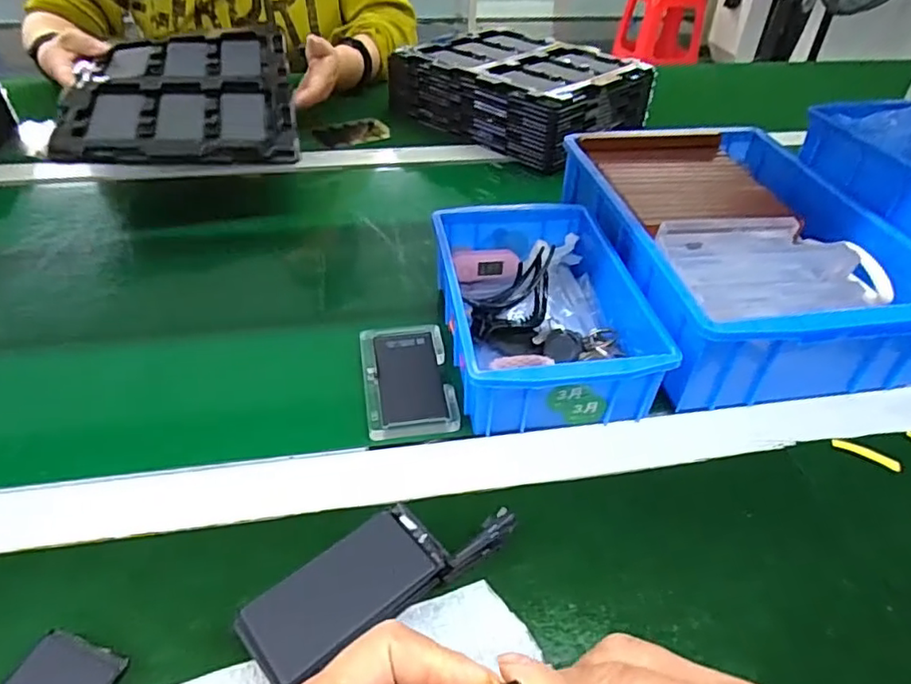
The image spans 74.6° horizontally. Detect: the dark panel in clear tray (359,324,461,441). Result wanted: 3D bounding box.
[{"bbox_3d":[-0.035,0.025,0.432,0.061,0.009,0.104,-5,41,-10],"label":"dark panel in clear tray"}]

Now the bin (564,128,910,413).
[{"bbox_3d":[0.219,-0.087,0.510,0.220,0.084,0.319,-6,42,-11],"label":"bin"}]

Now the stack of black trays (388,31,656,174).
[{"bbox_3d":[0.081,-0.334,0.786,0.275,0.077,0.220,31,48,28],"label":"stack of black trays"}]

